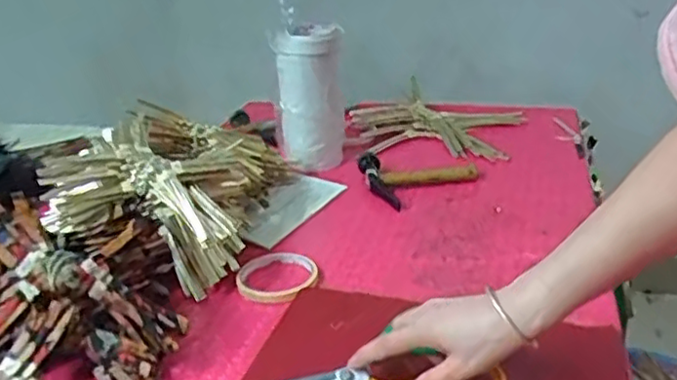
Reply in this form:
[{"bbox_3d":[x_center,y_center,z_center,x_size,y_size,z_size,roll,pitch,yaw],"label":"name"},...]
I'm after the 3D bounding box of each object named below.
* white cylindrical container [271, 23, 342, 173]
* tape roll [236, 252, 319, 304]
[{"bbox_3d":[-0.040,-0.133,0.940,0.089,0.195,0.087,-3,25,2],"label":"white cylindrical container"},{"bbox_3d":[-0.063,0.096,0.732,0.089,0.016,0.089,-3,25,2],"label":"tape roll"}]

